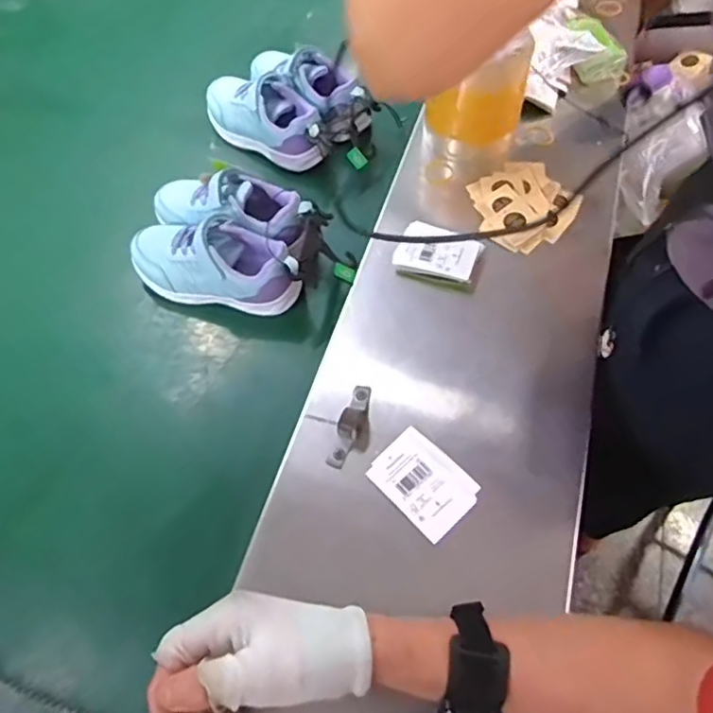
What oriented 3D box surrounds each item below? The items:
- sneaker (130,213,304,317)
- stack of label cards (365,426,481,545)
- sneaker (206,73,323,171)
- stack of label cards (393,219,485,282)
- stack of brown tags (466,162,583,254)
[{"bbox_3d":[-0.142,-0.095,0.604,0.176,0.073,0.069,10,61,6],"label":"sneaker"},{"bbox_3d":[0.055,0.103,0.481,0.060,0.009,0.082,-39,67,-20],"label":"stack of label cards"},{"bbox_3d":[-0.107,-0.288,0.700,0.181,0.057,0.077,30,65,17],"label":"sneaker"},{"bbox_3d":[0.083,-0.105,0.594,0.082,0.019,0.052,20,62,12],"label":"stack of label cards"},{"bbox_3d":[0.181,-0.166,0.628,0.106,0.011,0.109,-25,63,-13],"label":"stack of brown tags"}]

